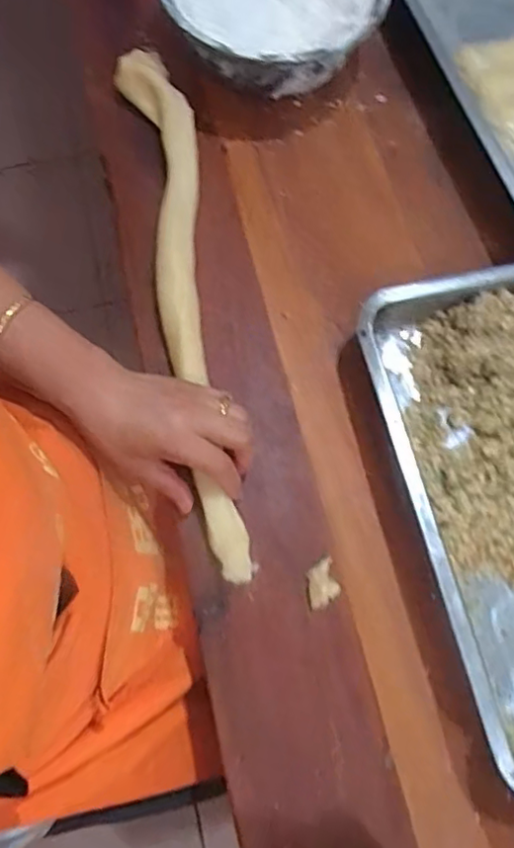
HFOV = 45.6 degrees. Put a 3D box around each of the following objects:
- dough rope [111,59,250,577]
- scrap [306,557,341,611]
[{"bbox_3d":[-0.065,-0.123,0.550,0.061,0.032,0.519,-9,72,-5],"label":"dough rope"},{"bbox_3d":[0.051,0.126,0.483,0.027,0.018,0.035,-14,72,-7],"label":"scrap"}]

